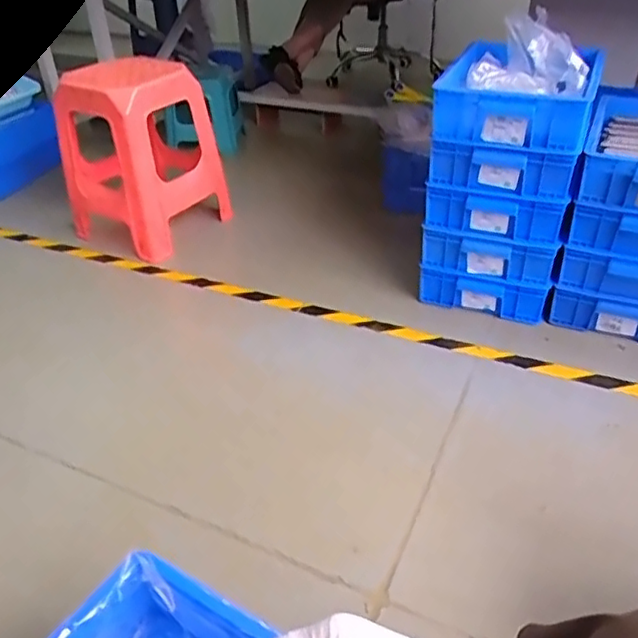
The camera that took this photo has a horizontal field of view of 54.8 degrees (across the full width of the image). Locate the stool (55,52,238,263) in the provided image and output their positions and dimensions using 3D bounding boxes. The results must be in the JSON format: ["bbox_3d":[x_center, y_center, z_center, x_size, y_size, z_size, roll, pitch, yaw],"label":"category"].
[{"bbox_3d":[-0.502,-0.463,1.718,0.342,0.446,0.286,20,41,28],"label":"stool"}]

